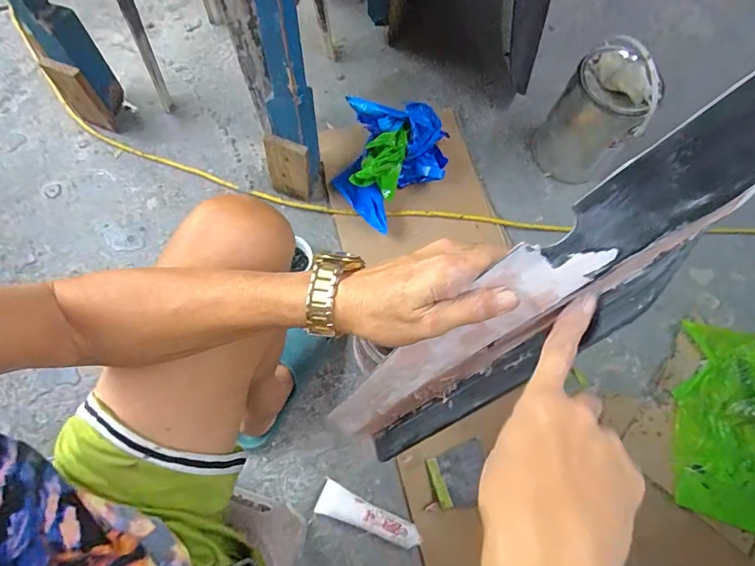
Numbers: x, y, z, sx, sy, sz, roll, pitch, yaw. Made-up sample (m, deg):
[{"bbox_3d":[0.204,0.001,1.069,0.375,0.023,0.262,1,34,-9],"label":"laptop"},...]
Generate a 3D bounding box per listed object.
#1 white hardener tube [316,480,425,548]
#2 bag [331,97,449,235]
[{"bbox_3d":[-0.014,0.374,0.702,0.168,0.025,0.045,24,70,6],"label":"white hardener tube"},{"bbox_3d":[0.027,-0.243,0.905,0.215,0.111,0.284,12,70,2],"label":"bag"}]

